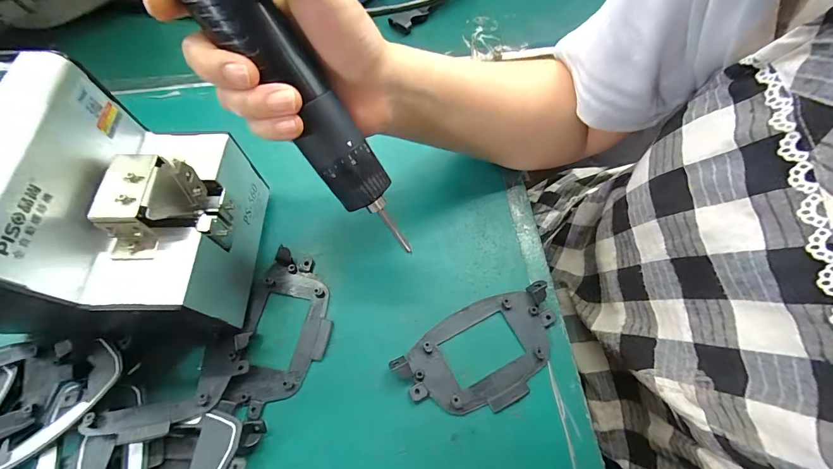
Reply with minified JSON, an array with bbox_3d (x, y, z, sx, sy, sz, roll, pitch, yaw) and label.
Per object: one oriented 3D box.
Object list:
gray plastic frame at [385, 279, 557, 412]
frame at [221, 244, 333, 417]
[{"bbox_3d":[0.048,0.084,0.256,0.119,0.013,0.069,-25,68,-12],"label":"gray plastic frame"},{"bbox_3d":[-0.097,0.069,0.268,0.063,0.008,0.114,7,65,3],"label":"frame"}]

